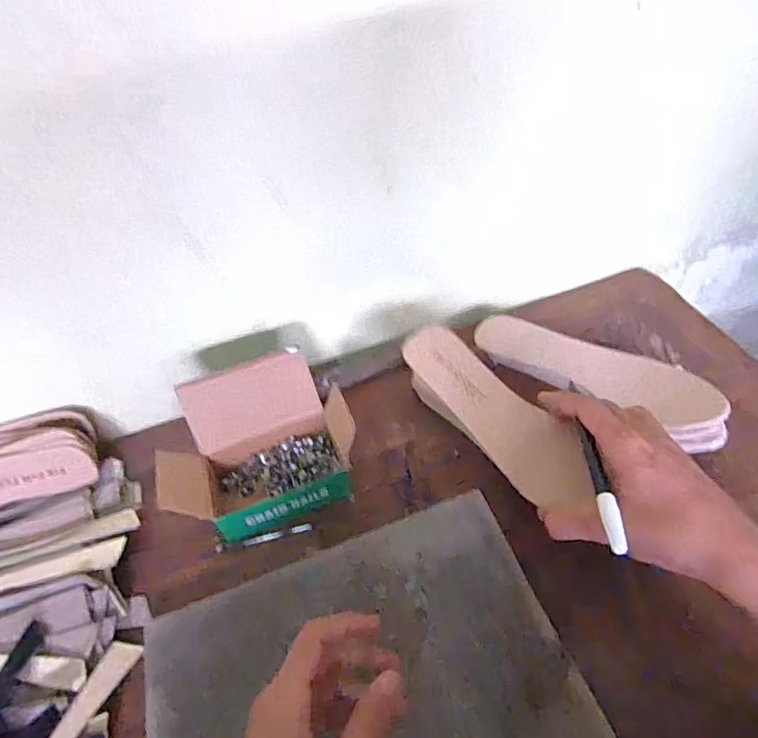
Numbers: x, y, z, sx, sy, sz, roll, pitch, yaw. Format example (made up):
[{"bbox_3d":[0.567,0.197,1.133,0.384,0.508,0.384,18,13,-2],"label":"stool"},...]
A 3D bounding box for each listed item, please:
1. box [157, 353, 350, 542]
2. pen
[{"bbox_3d":[-0.109,0.067,0.459,0.167,0.078,0.128,-21,51,-10],"label":"box"},{"bbox_3d":[0.144,0.061,0.341,0.010,0.015,0.135,0,41,5],"label":"pen"}]

